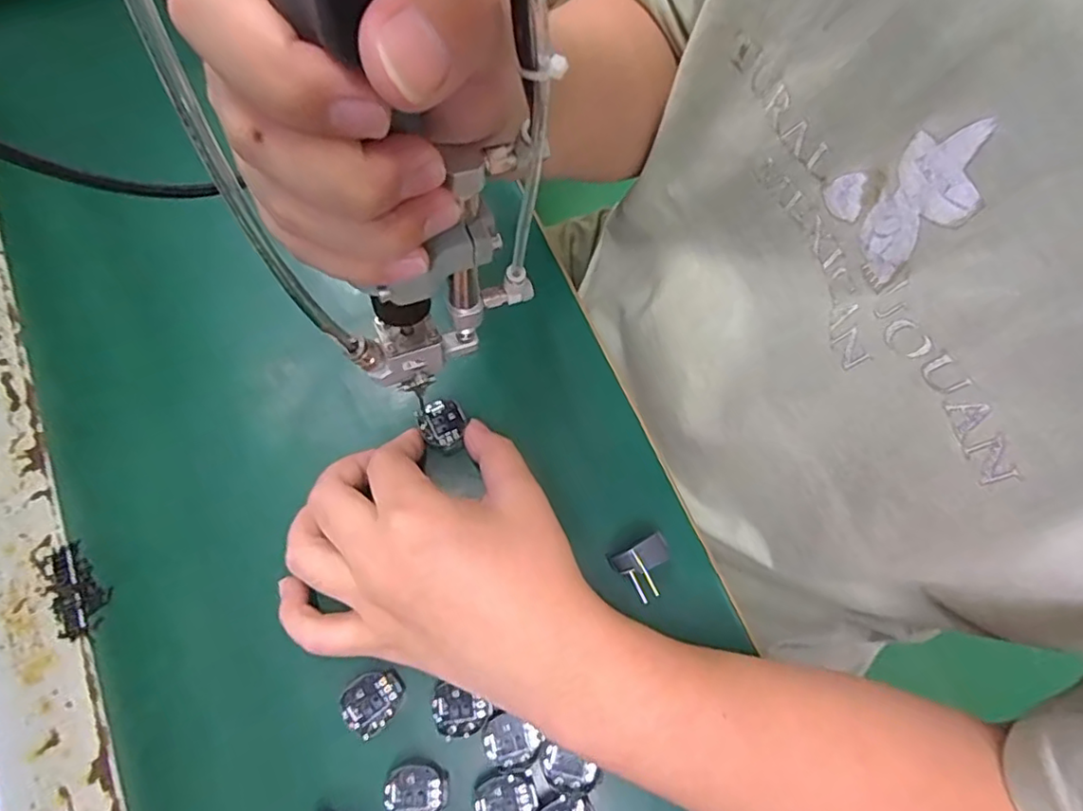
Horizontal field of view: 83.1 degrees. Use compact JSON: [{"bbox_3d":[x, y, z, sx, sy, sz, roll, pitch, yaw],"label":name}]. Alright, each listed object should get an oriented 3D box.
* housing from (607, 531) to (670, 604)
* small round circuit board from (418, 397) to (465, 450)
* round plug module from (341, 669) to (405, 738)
[{"bbox_3d":[0.053,0.084,0.313,0.025,0.035,0.029,-23,74,-10],"label":"housing"},{"bbox_3d":[-0.053,0.010,0.331,0.023,0.004,0.026,-27,74,-11],"label":"small round circuit board"},{"bbox_3d":[-0.079,0.139,0.290,0.029,0.020,0.025,-43,78,-15],"label":"round plug module"}]

